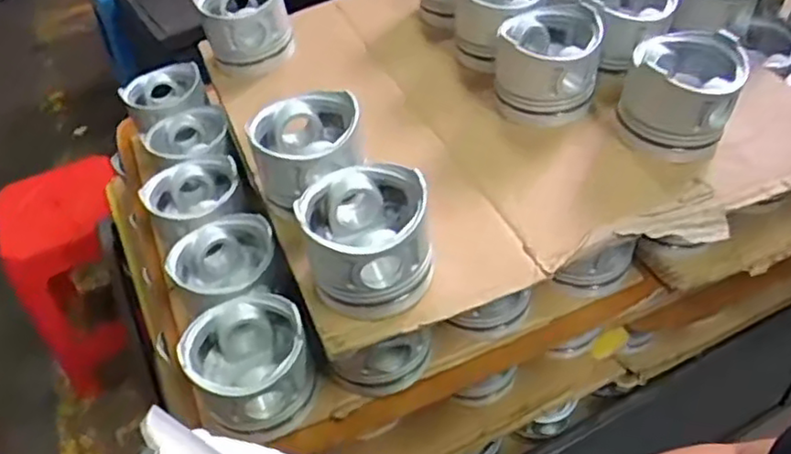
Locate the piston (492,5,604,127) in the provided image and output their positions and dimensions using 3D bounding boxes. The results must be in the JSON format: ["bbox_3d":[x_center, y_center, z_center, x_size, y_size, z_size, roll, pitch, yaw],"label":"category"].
[{"bbox_3d":[0.156,-0.168,0.708,0.100,0.083,0.100,-1,47,6],"label":"piston"}]

